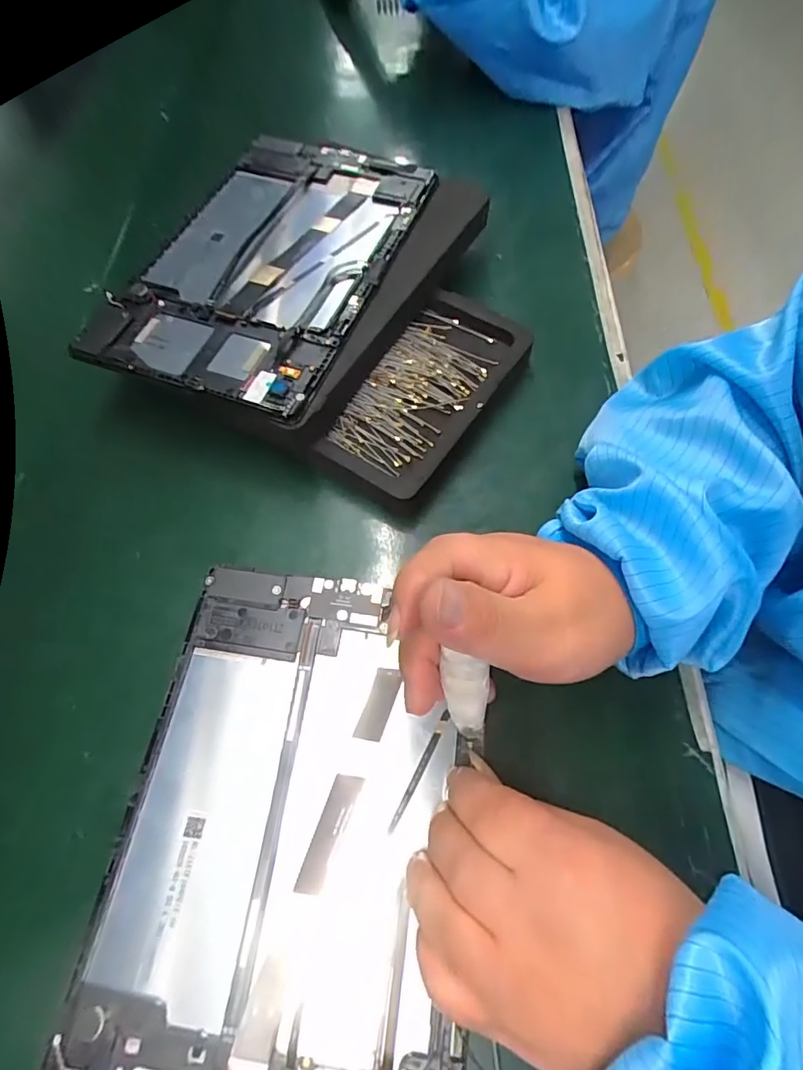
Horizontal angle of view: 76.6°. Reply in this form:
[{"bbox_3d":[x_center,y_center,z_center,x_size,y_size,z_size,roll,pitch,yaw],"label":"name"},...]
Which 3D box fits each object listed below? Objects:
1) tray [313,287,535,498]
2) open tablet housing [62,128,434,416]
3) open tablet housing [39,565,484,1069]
[{"bbox_3d":[0.016,-0.089,0.321,0.078,0.025,0.149,29,67,15],"label":"tray"},{"bbox_3d":[-0.084,-0.184,0.334,0.149,0.010,0.233,18,65,10],"label":"open tablet housing"},{"bbox_3d":[-0.047,0.133,0.212,0.143,0.010,0.237,8,64,0],"label":"open tablet housing"}]

